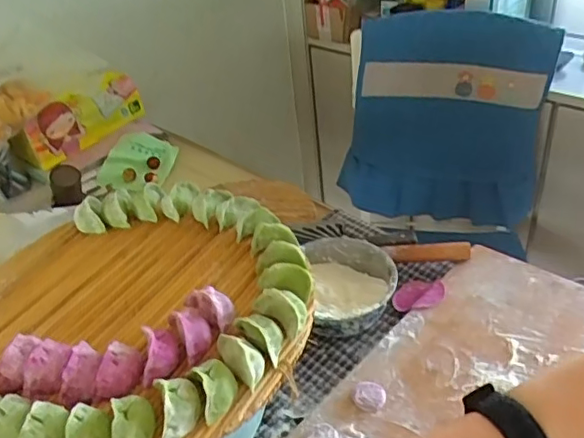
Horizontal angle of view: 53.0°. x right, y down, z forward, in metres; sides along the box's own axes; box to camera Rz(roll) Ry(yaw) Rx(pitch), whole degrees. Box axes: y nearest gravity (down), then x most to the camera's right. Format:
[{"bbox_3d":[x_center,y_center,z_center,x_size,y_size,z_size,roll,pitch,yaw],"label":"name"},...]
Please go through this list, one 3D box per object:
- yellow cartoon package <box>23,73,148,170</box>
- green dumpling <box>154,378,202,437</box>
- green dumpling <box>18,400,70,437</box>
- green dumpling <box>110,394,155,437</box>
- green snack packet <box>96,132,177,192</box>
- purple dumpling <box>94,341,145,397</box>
[{"bbox_3d":[-0.430,-0.211,1.243,0.039,0.129,0.270,19,44,31],"label":"yellow cartoon package"},{"bbox_3d":[-0.097,0.165,0.509,0.036,0.026,0.051,-11,37,-5],"label":"green dumpling"},{"bbox_3d":[-0.217,0.189,0.504,0.035,0.027,0.057,8,40,19],"label":"green dumpling"},{"bbox_3d":[-0.137,0.178,0.504,0.034,0.027,0.050,-8,37,-2],"label":"green dumpling"},{"bbox_3d":[-0.316,-0.125,1.232,0.132,0.050,0.163,4,38,14],"label":"green snack packet"},{"bbox_3d":[-0.162,0.142,0.551,0.033,0.025,0.048,5,39,15],"label":"purple dumpling"}]

